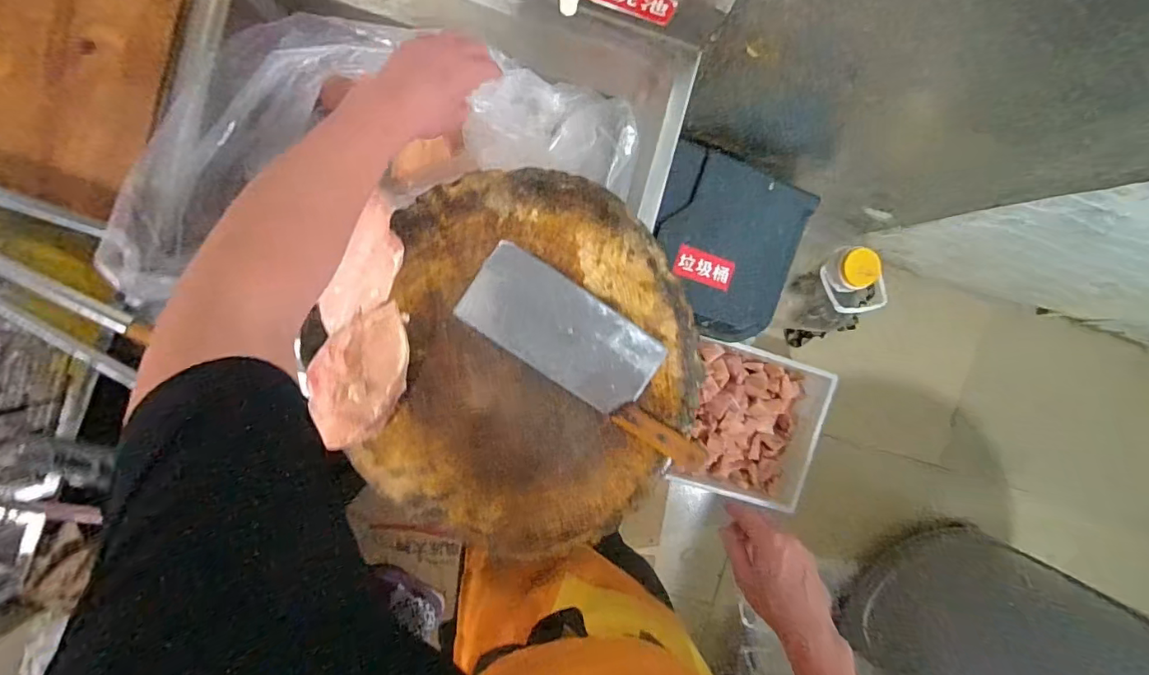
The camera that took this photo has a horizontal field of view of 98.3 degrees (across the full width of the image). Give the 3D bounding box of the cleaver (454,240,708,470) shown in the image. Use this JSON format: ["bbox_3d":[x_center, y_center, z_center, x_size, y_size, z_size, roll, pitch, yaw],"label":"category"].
[{"bbox_3d":[0.029,0.020,0.574,0.332,0.034,0.113,34,90,-7],"label":"cleaver"}]

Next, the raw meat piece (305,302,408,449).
[{"bbox_3d":[-0.230,0.040,0.539,0.094,0.049,0.155,6,93,-7],"label":"raw meat piece"}]

